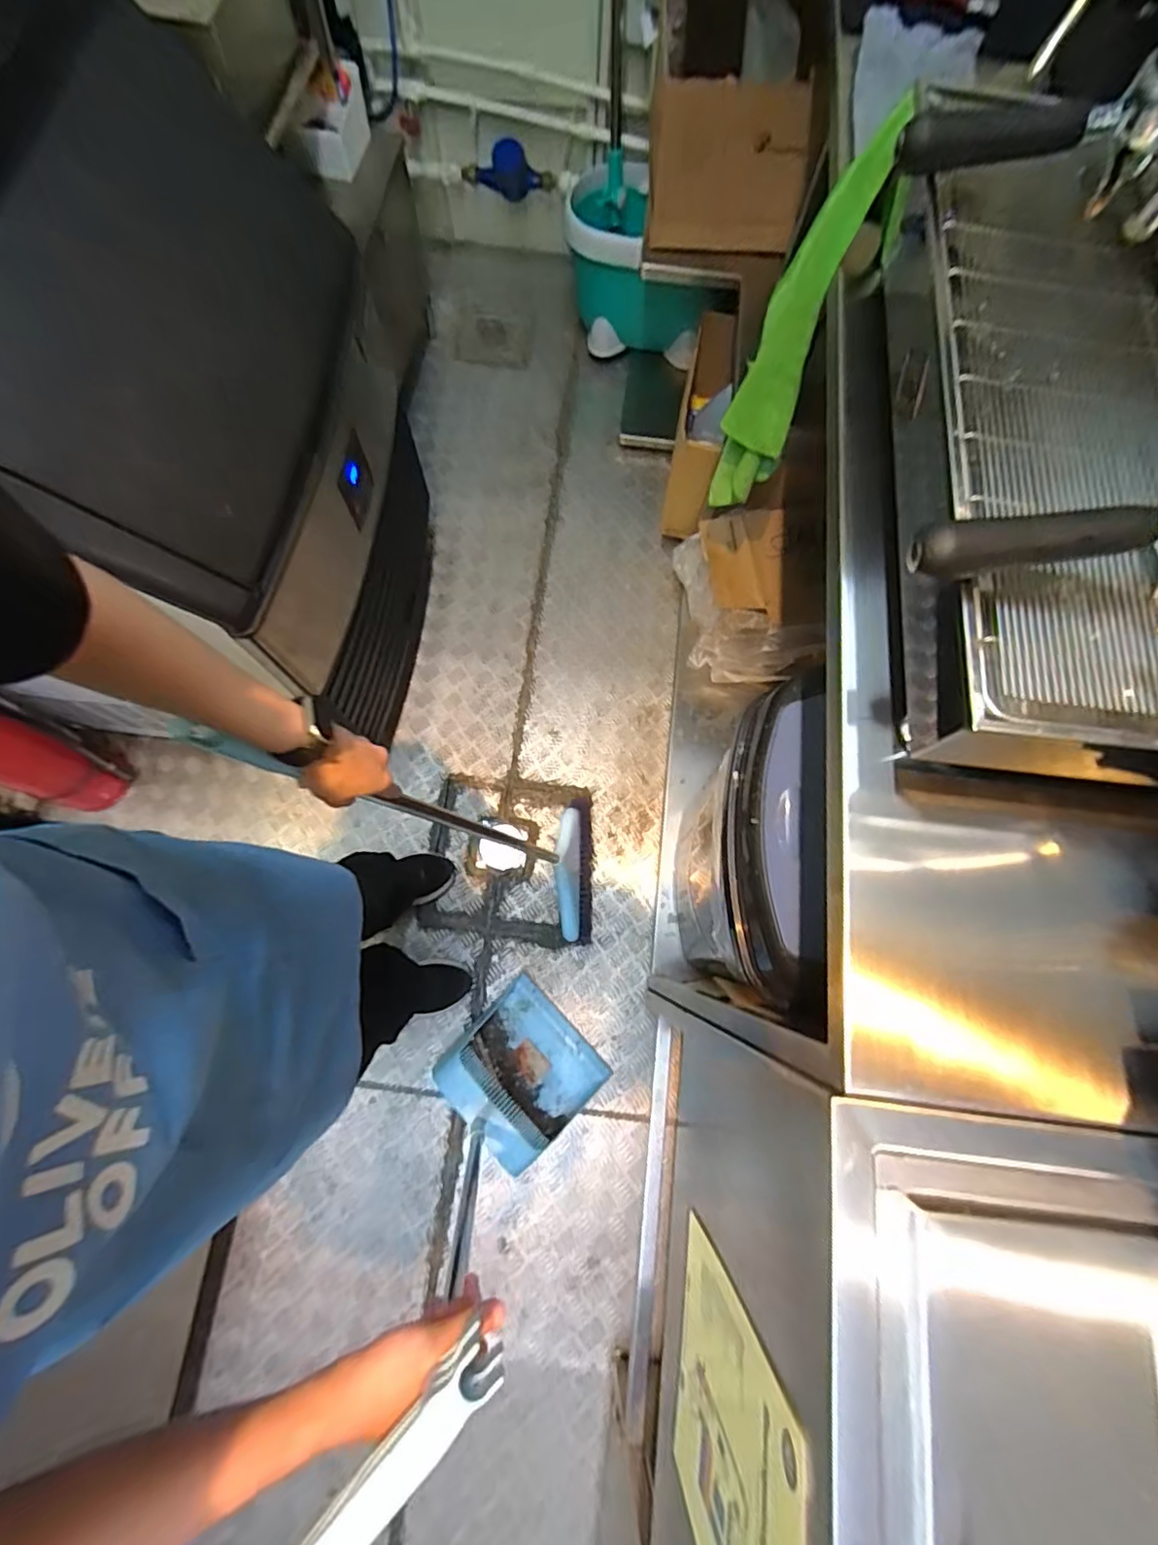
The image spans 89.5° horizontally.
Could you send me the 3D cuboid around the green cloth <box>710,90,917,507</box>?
[{"bbox_3d":[0.263,-0.516,0.745,0.102,0.458,0.127,24,74,6],"label":"green cloth"}]

